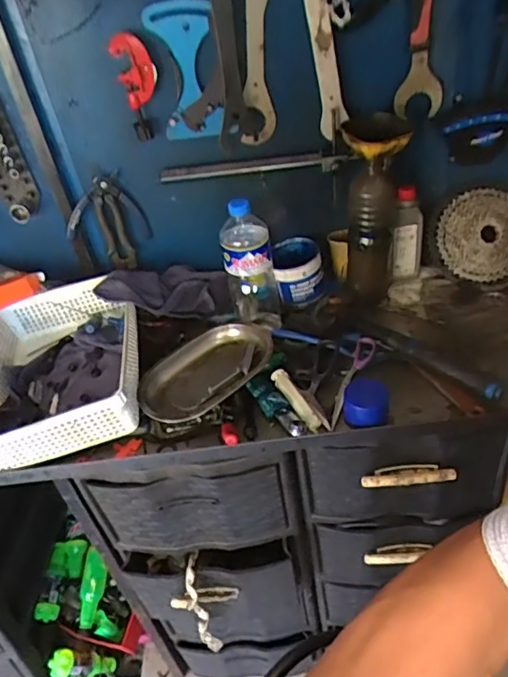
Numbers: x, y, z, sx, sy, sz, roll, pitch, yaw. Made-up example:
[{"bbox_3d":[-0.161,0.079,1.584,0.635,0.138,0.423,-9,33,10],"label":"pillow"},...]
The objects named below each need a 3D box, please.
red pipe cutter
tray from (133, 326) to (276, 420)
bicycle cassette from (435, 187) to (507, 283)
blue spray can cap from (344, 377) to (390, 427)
[{"bbox_3d":[-0.180,-0.394,0.847,0.056,0.155,0.027,-3,39,9],"label":"red pipe cutter"},{"bbox_3d":[-0.075,0.051,0.843,0.226,0.035,0.152,-28,42,-21],"label":"tray"},{"bbox_3d":[0.421,-0.187,0.977,0.169,0.160,0.034,10,8,0],"label":"bicycle cassette"},{"bbox_3d":[0.159,0.094,0.766,0.065,0.052,0.061,-6,39,5],"label":"blue spray can cap"}]

